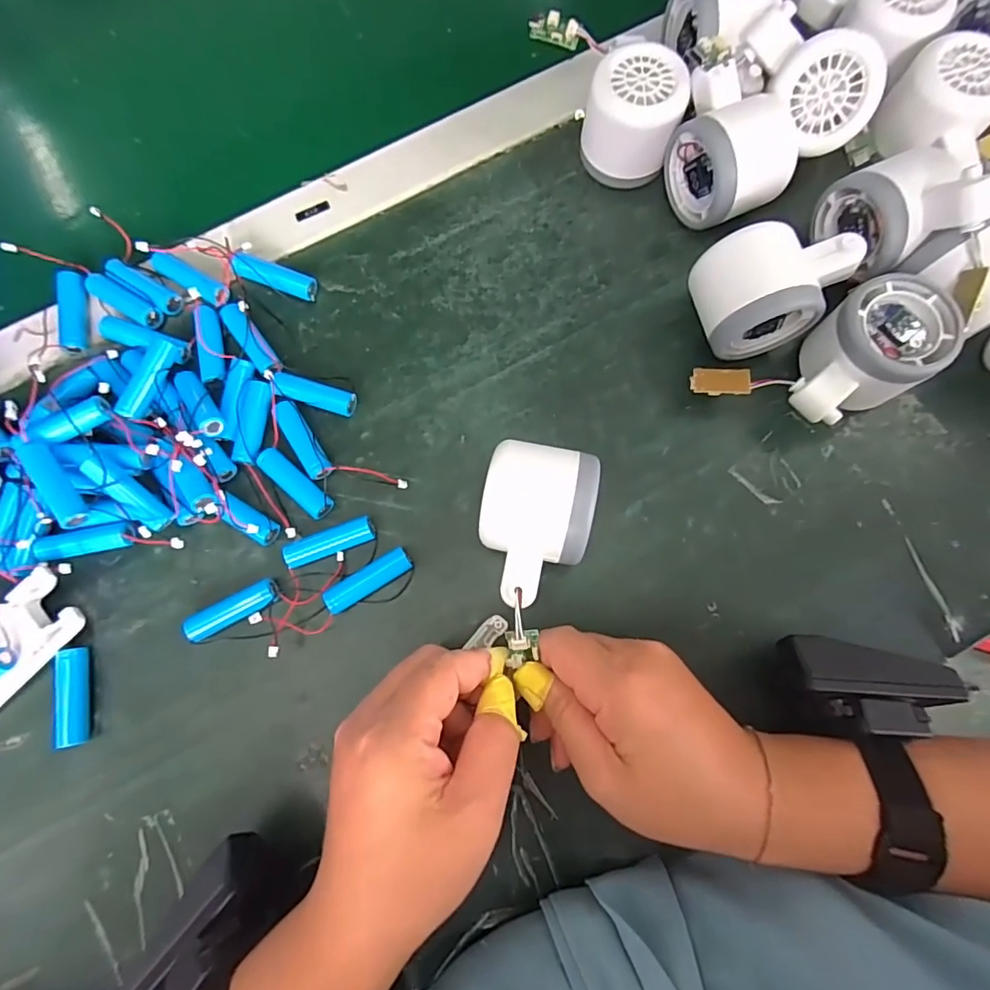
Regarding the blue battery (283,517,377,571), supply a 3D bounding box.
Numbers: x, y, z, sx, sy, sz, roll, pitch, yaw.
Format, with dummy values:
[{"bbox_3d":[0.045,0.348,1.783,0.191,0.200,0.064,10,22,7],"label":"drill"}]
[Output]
[{"bbox_3d":[-0.094,0.027,0.298,0.051,0.014,0.015,-22,80,-3],"label":"blue battery"}]

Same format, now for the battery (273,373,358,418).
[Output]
[{"bbox_3d":[-0.109,-0.061,0.315,0.048,0.014,0.016,16,80,4],"label":"battery"}]

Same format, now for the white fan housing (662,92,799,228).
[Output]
[{"bbox_3d":[0.147,-0.203,0.318,0.061,0.058,0.061,-25,80,-4],"label":"white fan housing"}]

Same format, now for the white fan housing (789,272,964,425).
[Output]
[{"bbox_3d":[0.204,-0.079,0.292,0.088,0.053,0.056,-31,80,-5],"label":"white fan housing"}]

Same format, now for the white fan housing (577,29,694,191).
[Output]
[{"bbox_3d":[0.086,-0.235,0.327,0.055,0.056,0.052,0,79,1],"label":"white fan housing"}]

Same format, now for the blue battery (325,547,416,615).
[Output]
[{"bbox_3d":[-0.070,0.048,0.292,0.049,0.016,0.015,-33,80,-5],"label":"blue battery"}]

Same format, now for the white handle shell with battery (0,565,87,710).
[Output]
[{"bbox_3d":[-0.269,0.089,0.281,0.100,0.021,0.040,-41,81,-6],"label":"white handle shell with battery"}]

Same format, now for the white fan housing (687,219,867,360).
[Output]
[{"bbox_3d":[0.156,-0.118,0.301,0.080,0.055,0.061,-12,79,-1],"label":"white fan housing"}]

